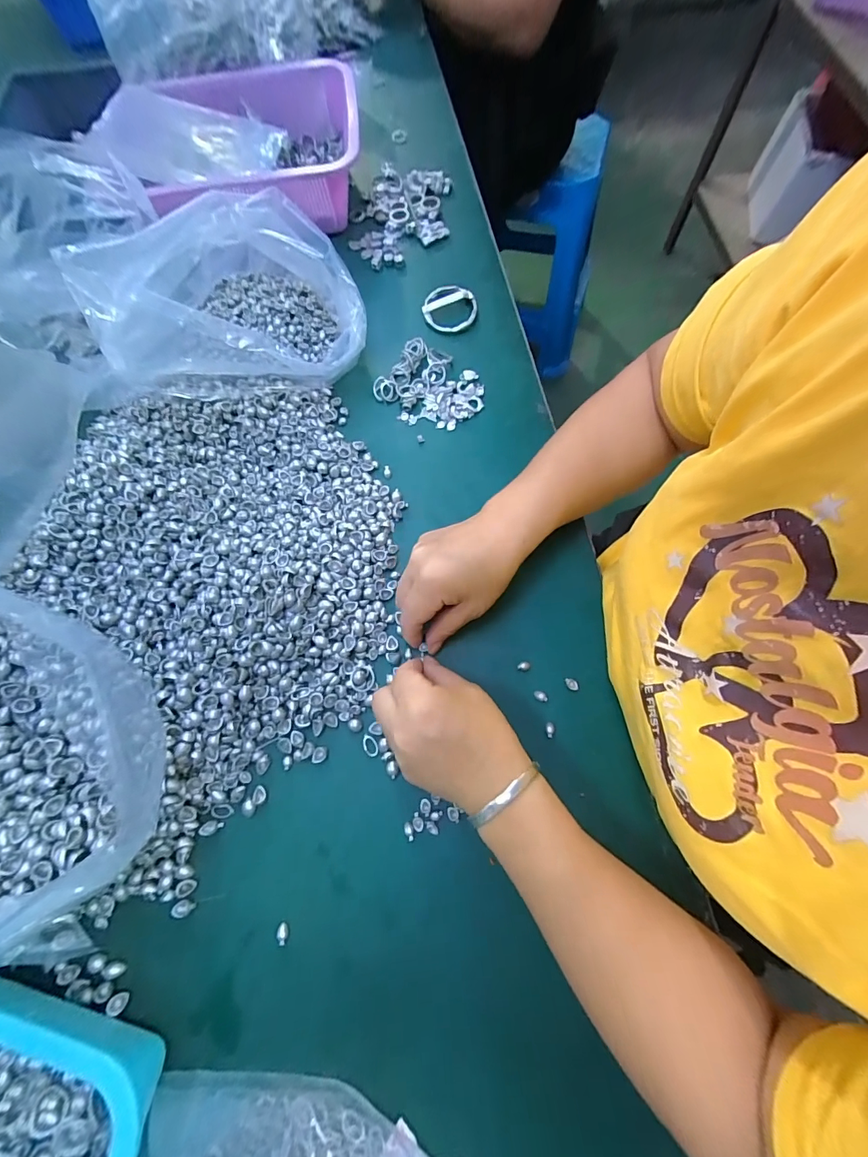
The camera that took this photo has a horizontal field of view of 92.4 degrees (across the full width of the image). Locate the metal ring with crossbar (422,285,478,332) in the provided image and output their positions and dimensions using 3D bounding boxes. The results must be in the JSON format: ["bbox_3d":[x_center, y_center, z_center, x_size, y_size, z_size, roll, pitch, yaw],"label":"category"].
[{"bbox_3d":[0.017,-0.294,0.448,0.057,0.015,0.058,0,70,1],"label":"metal ring with crossbar"}]

